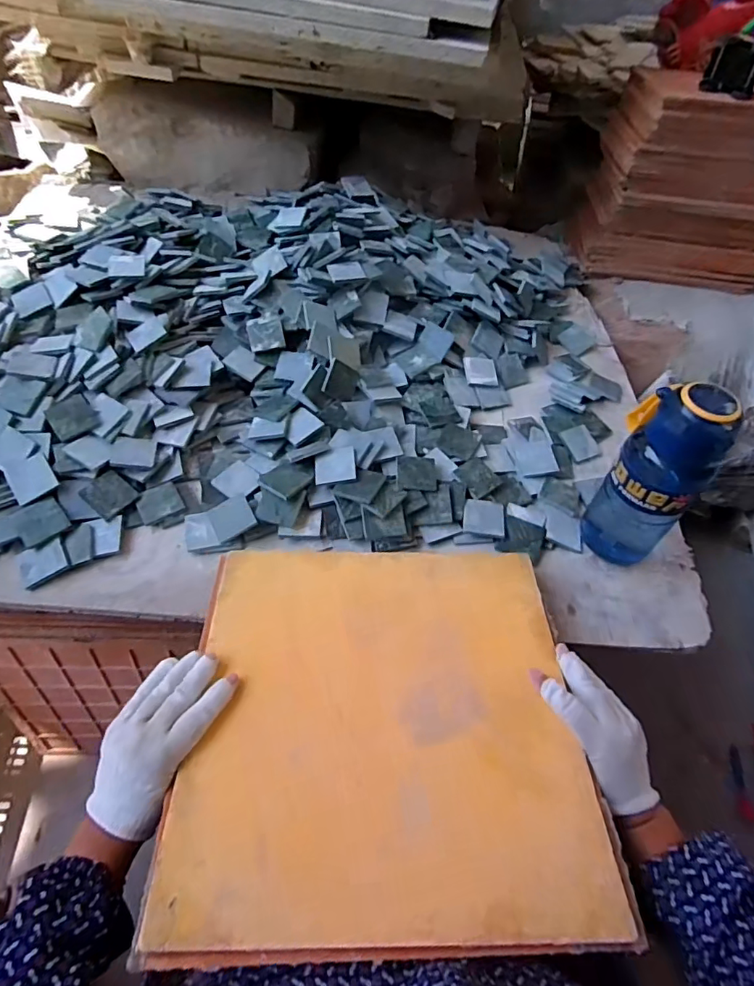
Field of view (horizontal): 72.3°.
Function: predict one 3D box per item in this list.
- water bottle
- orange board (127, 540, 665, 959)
[{"bbox_3d":[0.297,-0.014,0.570,0.080,0.236,0.106,-37,64,-26],"label":"water bottle"},{"bbox_3d":[0.005,0.183,0.448,0.328,0.018,0.323,-1,47,-2],"label":"orange board"}]

